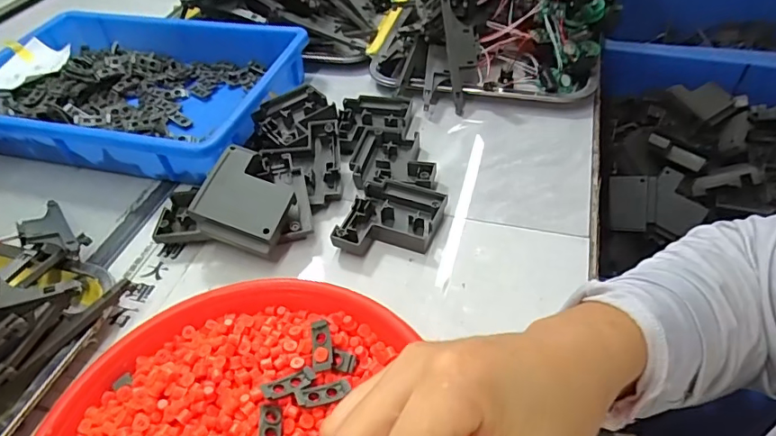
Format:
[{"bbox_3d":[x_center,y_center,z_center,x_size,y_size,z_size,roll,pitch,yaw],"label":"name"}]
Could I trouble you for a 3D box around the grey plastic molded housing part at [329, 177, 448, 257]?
[{"bbox_3d":[0.003,0.003,0.434,0.076,0.020,0.082,17,49,19],"label":"grey plastic molded housing part"}]

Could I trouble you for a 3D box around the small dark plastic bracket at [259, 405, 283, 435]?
[{"bbox_3d":[-0.070,0.125,0.295,0.013,0.008,0.032,-9,46,-4],"label":"small dark plastic bracket"}]

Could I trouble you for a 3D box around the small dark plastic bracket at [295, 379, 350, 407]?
[{"bbox_3d":[-0.041,0.111,0.318,0.036,0.004,0.014,-3,42,-27],"label":"small dark plastic bracket"}]

